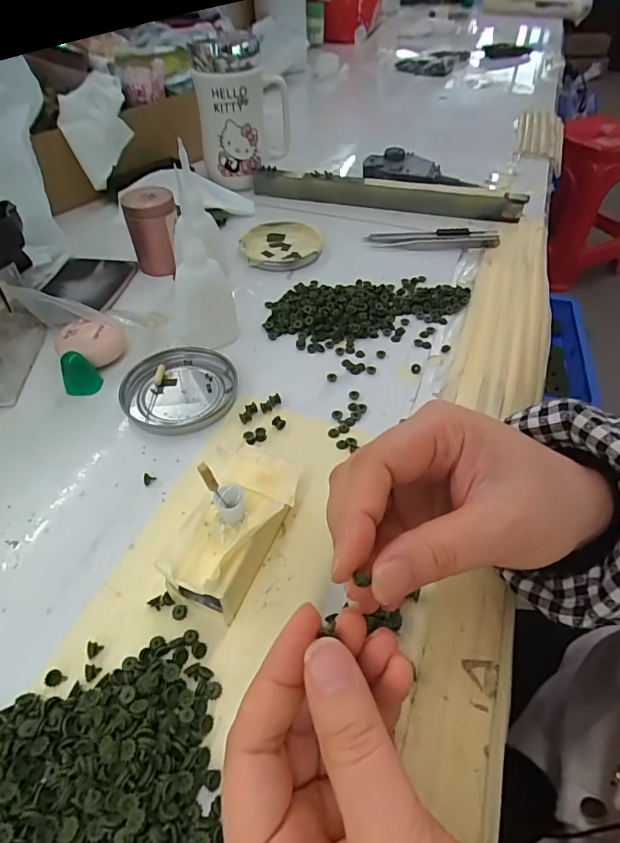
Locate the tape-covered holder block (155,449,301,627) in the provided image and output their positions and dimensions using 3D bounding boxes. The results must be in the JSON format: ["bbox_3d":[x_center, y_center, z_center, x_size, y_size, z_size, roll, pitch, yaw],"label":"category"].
[{"bbox_3d":[-0.040,0.057,0.244,0.049,0.036,0.082,17,51,15],"label":"tape-covered holder block"}]

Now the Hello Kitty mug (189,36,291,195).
[{"bbox_3d":[-0.074,-0.342,0.525,0.098,0.136,0.063,-2,49,-2],"label":"Hello Kitty mug"}]

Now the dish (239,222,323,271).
[{"bbox_3d":[-0.027,-0.176,0.465,0.076,0.010,0.082,0,49,0],"label":"dish"}]

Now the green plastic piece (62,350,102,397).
[{"bbox_3d":[-0.162,-0.034,0.331,0.022,0.030,0.014,-6,49,-5],"label":"green plastic piece"}]

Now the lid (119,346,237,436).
[{"bbox_3d":[-0.091,-0.024,0.332,0.074,0.009,0.079,0,49,0],"label":"lid"}]

